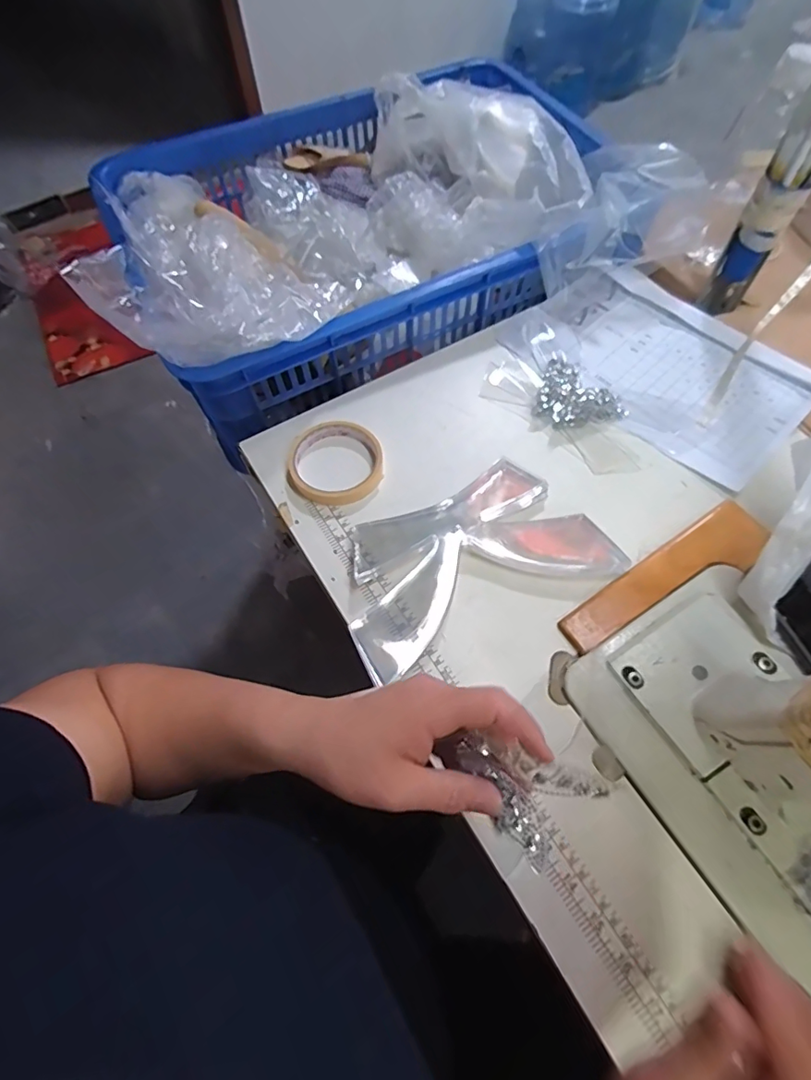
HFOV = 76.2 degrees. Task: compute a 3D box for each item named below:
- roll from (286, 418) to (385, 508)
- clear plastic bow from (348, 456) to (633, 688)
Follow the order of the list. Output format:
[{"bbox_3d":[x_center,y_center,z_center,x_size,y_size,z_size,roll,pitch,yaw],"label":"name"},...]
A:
[{"bbox_3d":[-0.068,-0.074,0.497,0.089,0.018,0.091,-1,63,2],"label":"roll"},{"bbox_3d":[0.055,0.014,0.450,0.233,0.021,0.127,-24,65,-9],"label":"clear plastic bow"}]

